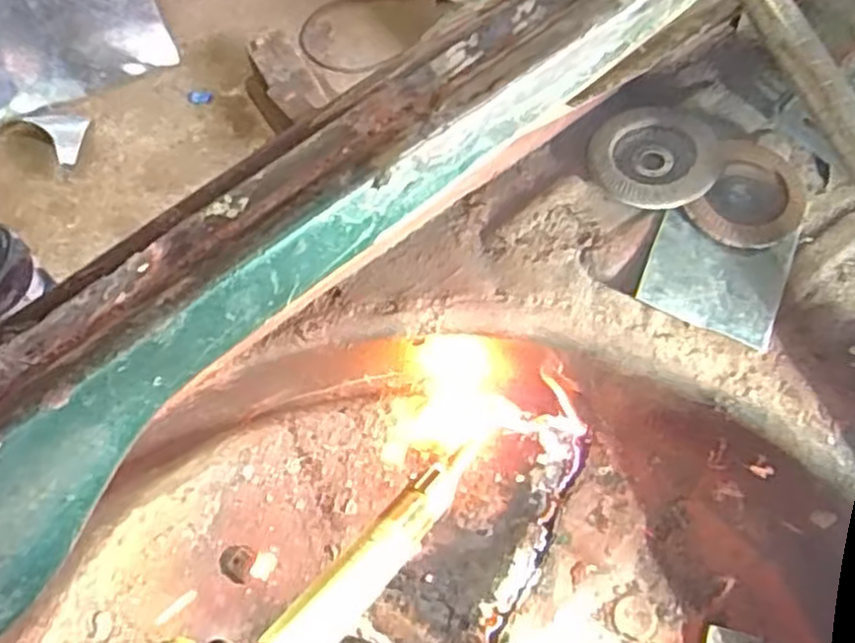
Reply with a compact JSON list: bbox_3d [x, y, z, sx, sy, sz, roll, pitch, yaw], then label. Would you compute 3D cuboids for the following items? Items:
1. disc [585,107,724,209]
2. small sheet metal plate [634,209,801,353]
[{"bbox_3d":[0.156,-0.110,0.534,0.087,0.020,0.080,-1,63,2],"label":"disc"},{"bbox_3d":[0.189,-0.032,0.511,0.087,0.011,0.079,22,66,13],"label":"small sheet metal plate"}]

